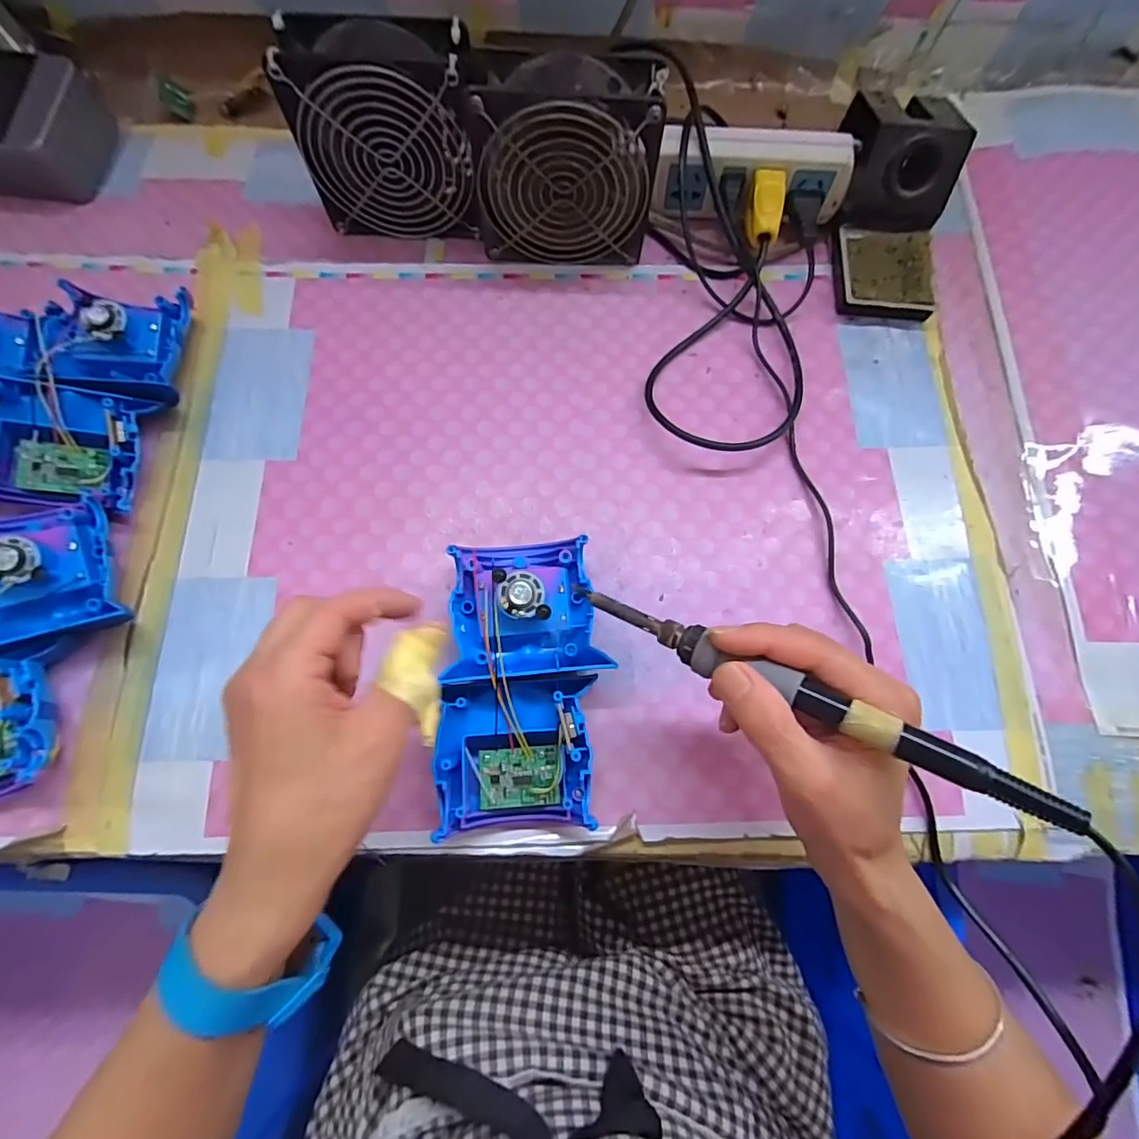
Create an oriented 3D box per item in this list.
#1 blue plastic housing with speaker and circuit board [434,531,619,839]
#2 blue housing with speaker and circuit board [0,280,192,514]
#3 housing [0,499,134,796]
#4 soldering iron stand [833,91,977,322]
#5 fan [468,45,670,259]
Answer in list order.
[{"bbox_3d":[-0.028,0.061,0.308,0.087,0.031,0.151,-3,74,-2],"label":"blue plastic housing with speaker and circuit board"},{"bbox_3d":[-0.303,-0.113,0.349,0.085,0.055,0.156,0,73,-1],"label":"blue housing with speaker and circuit board"},{"bbox_3d":[-0.308,0.046,0.308,0.100,0.046,0.173,5,73,1],"label":"housing"},{"bbox_3d":[0.242,-0.275,0.406,0.074,0.072,0.157,4,73,0],"label":"soldering iron stand"},{"bbox_3d":[-0.002,-0.272,0.376,0.117,0.117,0.040,2,73,0],"label":"fan"}]

